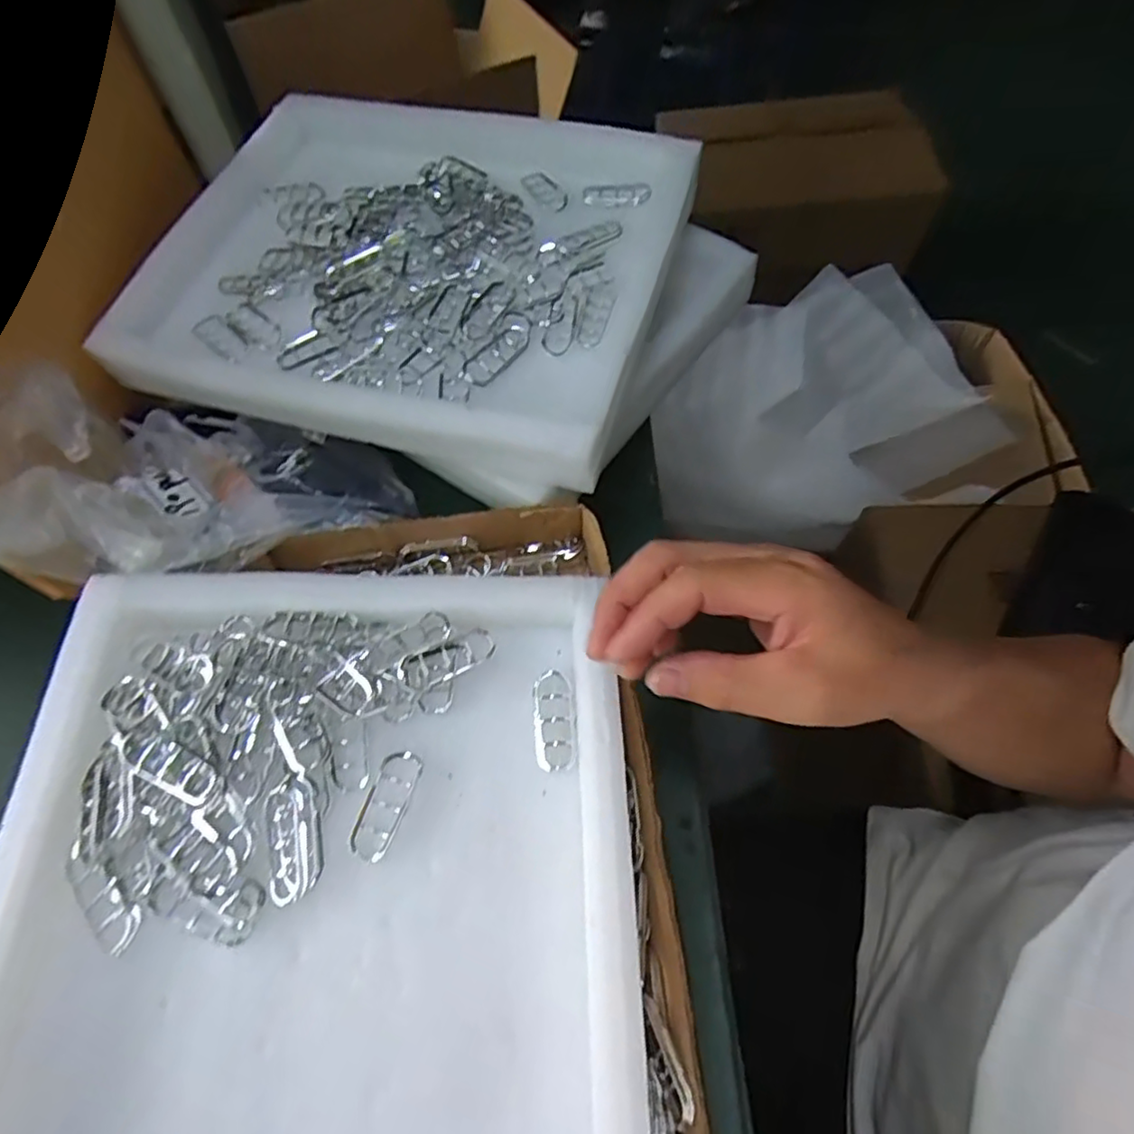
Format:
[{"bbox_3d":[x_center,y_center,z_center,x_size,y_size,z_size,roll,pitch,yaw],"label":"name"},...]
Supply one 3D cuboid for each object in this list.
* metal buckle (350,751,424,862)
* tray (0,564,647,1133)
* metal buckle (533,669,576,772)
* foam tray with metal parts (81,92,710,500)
[{"bbox_3d":[-0.090,0.118,0.324,0.021,0.005,0.052,17,63,10],"label":"metal buckle"},{"bbox_3d":[-0.114,0.165,0.287,0.285,0.039,0.351,0,62,1],"label":"tray"},{"bbox_3d":[-0.007,0.080,0.342,0.022,0.005,0.053,-3,62,0],"label":"metal buckle"},{"bbox_3d":[-0.110,-0.214,0.465,0.360,0.062,0.284,13,63,8],"label":"foam tray with metal parts"}]

